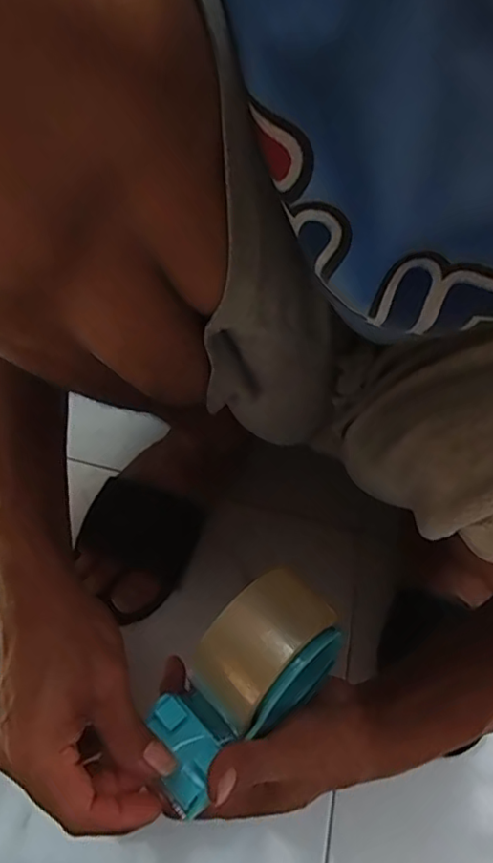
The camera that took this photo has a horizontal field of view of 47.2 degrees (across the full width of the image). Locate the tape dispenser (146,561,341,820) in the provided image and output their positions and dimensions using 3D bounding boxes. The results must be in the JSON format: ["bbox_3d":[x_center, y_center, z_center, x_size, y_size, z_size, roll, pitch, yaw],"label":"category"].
[{"bbox_3d":[0.002,0.158,0.371,0.060,0.082,0.138,39,96,22],"label":"tape dispenser"}]

